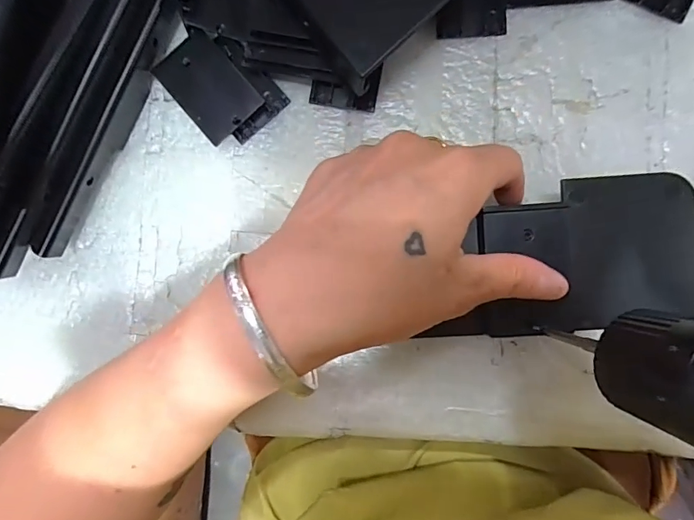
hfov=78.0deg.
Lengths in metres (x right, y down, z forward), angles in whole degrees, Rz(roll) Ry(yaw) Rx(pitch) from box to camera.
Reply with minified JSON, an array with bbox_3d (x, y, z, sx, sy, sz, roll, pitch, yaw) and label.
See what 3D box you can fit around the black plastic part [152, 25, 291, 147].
[{"bbox_3d":[-0.068,-0.094,0.231,0.044,0.010,0.060,-42,86,2],"label":"black plastic part"}]

